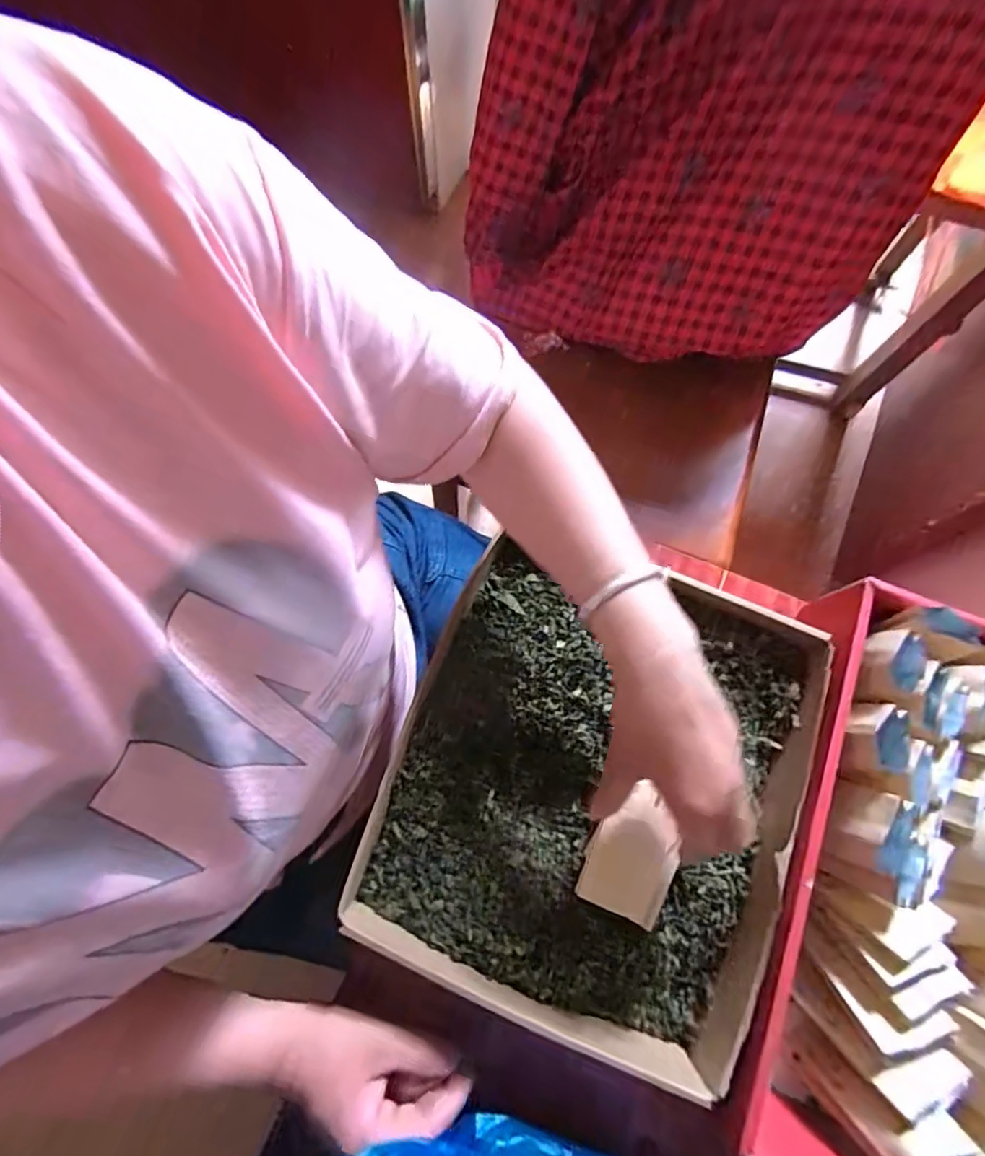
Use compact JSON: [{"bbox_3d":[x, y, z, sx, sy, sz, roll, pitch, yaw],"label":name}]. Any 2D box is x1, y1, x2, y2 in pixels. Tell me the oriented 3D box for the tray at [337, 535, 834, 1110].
[{"bbox_3d":[0.081,0.151,0.433,0.292,0.063,0.315,22,73,6],"label":"tray"}]

